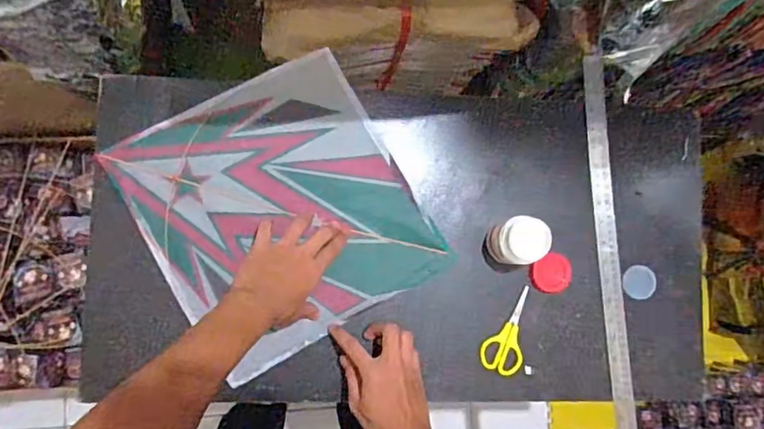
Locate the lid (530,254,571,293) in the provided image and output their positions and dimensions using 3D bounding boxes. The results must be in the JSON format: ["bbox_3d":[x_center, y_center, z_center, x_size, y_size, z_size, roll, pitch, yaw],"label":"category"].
[{"bbox_3d":[0.222,0.078,0.706,0.054,0.007,0.048,-33,89,-8],"label":"lid"}]

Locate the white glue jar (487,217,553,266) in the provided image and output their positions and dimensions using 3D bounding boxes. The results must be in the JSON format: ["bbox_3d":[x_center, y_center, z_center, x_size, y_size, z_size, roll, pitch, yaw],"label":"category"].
[{"bbox_3d":[0.165,0.033,0.665,0.058,0.074,0.055,1,85,-7],"label":"white glue jar"}]

